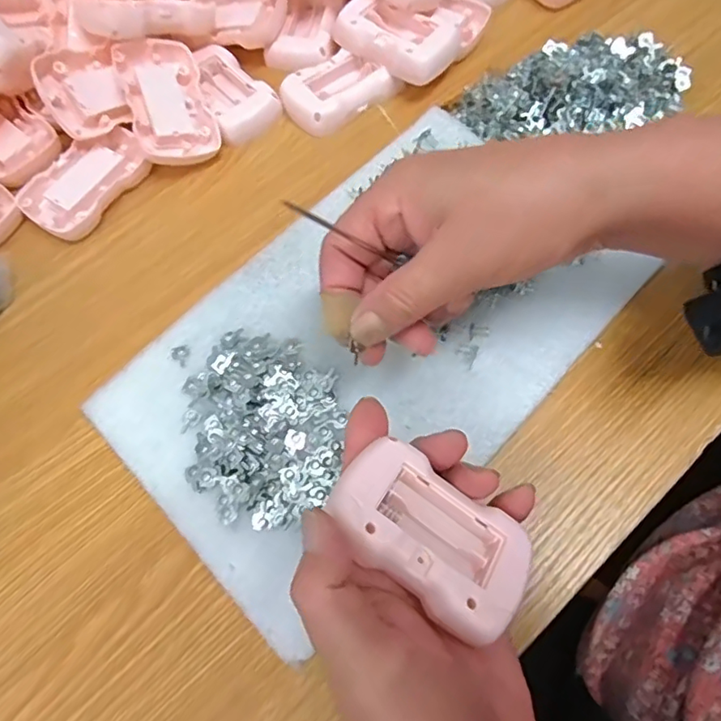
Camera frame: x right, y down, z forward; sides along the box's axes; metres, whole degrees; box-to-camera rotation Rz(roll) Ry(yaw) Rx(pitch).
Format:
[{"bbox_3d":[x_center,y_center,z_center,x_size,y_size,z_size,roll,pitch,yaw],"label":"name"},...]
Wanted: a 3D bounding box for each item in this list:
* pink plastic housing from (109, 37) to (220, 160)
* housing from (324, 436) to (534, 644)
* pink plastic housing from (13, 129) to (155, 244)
[{"bbox_3d":[-0.130,-0.174,0.370,0.052,0.013,0.087,-16,82,-28],"label":"pink plastic housing"},{"bbox_3d":[0.028,0.074,0.233,0.084,0.024,0.047,37,55,5],"label":"housing"},{"bbox_3d":[-0.183,-0.121,0.372,0.052,0.013,0.086,37,74,15],"label":"pink plastic housing"}]

